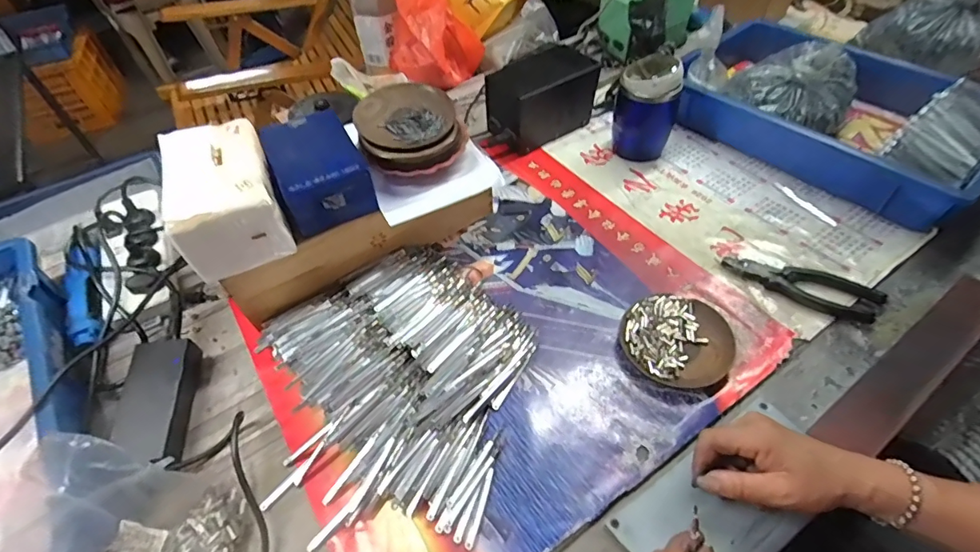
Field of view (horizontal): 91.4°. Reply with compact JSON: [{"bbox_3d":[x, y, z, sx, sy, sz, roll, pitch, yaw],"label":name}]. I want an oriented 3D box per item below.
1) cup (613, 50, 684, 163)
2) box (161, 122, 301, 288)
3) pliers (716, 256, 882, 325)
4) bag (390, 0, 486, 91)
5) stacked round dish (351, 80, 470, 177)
[{"bbox_3d":[0.235,-0.249,0.723,0.087,0.139,0.099,12,52,13],"label":"cup"},{"bbox_3d":[-0.279,-0.086,0.509,0.096,0.088,0.148,-20,52,-13],"label":"box"},{"bbox_3d":[0.370,0.012,0.572,0.170,0.017,0.065,20,54,19],"label":"pliers"},{"bbox_3d":[-0.100,-0.458,0.849,0.165,0.208,0.179,-8,50,-2],"label":"bag"},{"bbox_3d":[-0.095,-0.181,0.582,0.128,0.046,0.132,-19,52,-12],"label":"stacked round dish"}]

